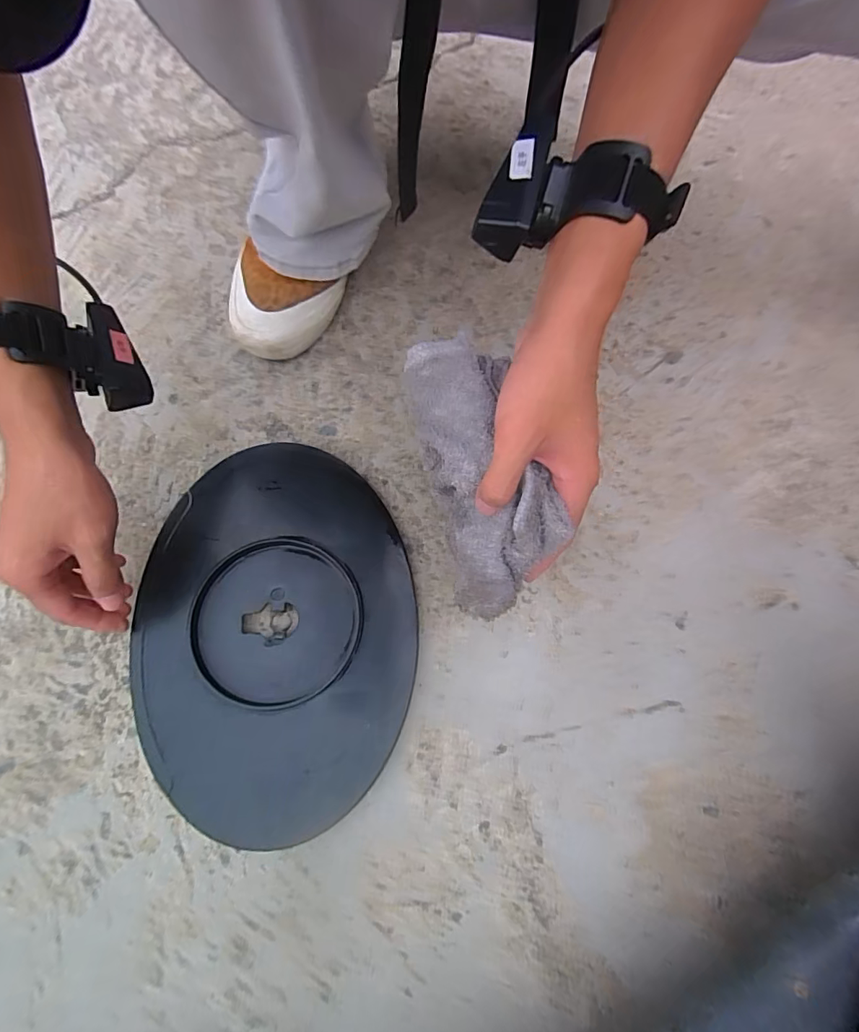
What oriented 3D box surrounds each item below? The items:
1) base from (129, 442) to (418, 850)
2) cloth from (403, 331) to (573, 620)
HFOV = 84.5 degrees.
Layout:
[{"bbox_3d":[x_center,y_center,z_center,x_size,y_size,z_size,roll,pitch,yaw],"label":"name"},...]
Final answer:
[{"bbox_3d":[-0.122,0.083,0.379,0.210,0.017,0.296,-11,73,-4],"label":"base"},{"bbox_3d":[0.034,-0.027,0.308,0.067,0.056,0.171,-15,85,-5],"label":"cloth"}]

